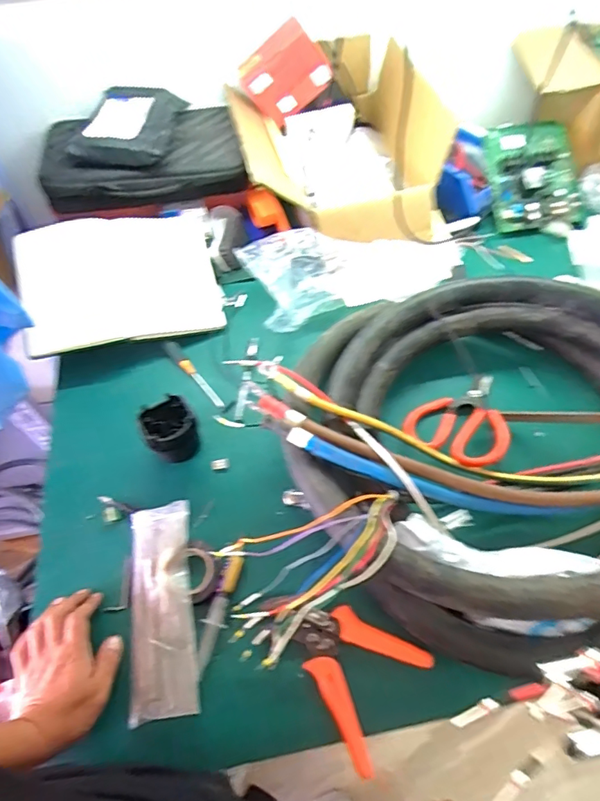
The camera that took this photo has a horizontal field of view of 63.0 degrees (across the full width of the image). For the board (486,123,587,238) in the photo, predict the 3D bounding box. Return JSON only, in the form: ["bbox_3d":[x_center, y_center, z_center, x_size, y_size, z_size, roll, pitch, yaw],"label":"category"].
[{"bbox_3d":[0.416,-0.401,0.862,0.161,0.040,0.205,-1,80,-4],"label":"board"}]

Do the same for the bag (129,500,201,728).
[{"bbox_3d":[-0.157,0.229,0.553,0.074,0.028,0.222,-9,59,-4],"label":"bag"}]

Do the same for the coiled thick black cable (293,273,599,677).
[{"bbox_3d":[0.254,0.051,0.592,0.497,0.107,0.469,-1,58,1],"label":"coiled thick black cable"}]

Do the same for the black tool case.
[{"bbox_3d":[-0.259,-0.418,0.809,0.315,0.102,0.202,-10,59,-4],"label":"black tool case"}]

